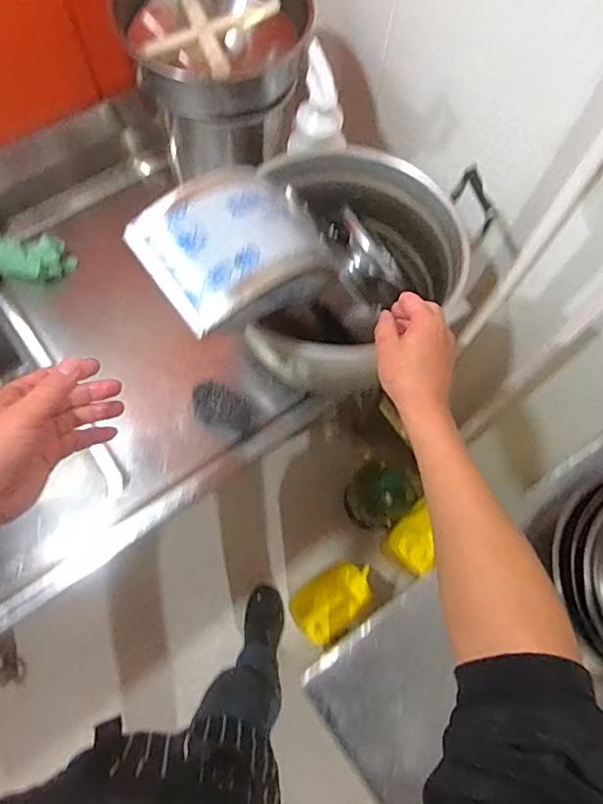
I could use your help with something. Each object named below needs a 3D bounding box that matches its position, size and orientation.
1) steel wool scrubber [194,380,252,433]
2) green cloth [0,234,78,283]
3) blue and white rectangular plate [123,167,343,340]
[{"bbox_3d":[-0.115,0.009,0.782,0.089,0.034,0.053,33,72,9],"label":"steel wool scrubber"},{"bbox_3d":[-0.412,-0.221,0.840,0.120,0.038,0.077,-10,71,-6],"label":"green cloth"},{"bbox_3d":[-0.064,-0.151,0.535,0.172,0.067,0.120,-37,76,-14],"label":"blue and white rectangular plate"}]

